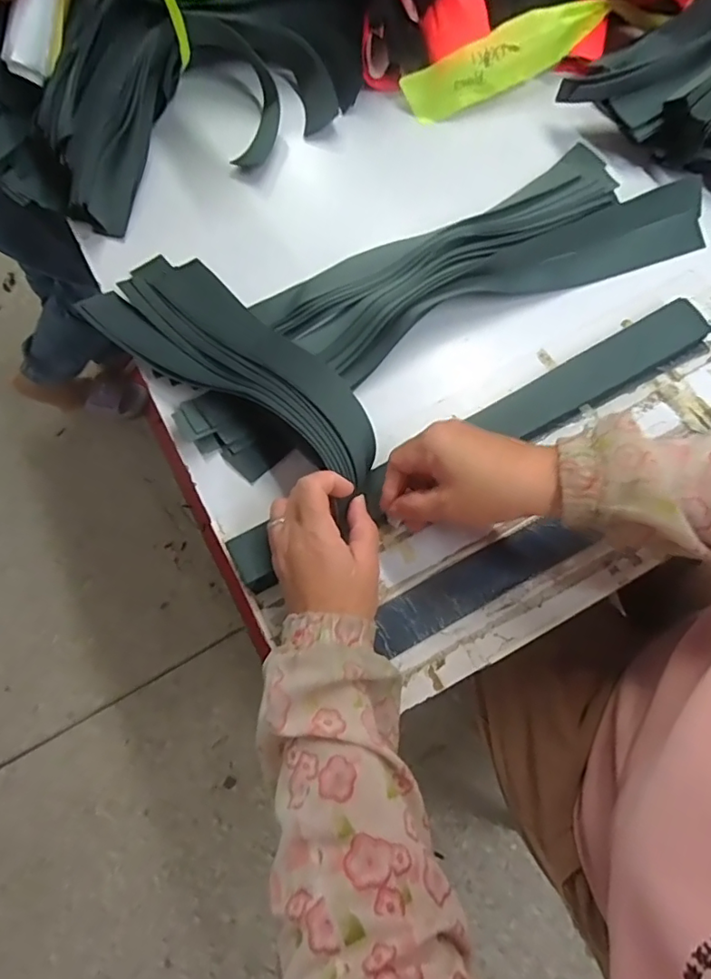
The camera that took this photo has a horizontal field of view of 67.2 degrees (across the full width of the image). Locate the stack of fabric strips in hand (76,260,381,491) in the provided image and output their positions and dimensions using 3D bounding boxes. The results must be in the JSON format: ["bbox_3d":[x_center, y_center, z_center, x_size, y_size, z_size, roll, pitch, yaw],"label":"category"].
[{"bbox_3d":[-0.105,-0.116,0.467,0.319,0.035,0.106,36,76,25],"label":"stack of fabric strips in hand"}]

